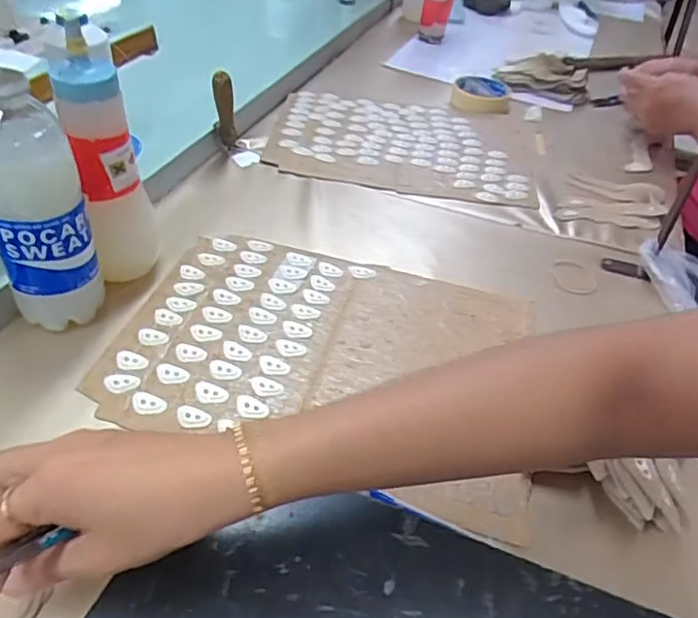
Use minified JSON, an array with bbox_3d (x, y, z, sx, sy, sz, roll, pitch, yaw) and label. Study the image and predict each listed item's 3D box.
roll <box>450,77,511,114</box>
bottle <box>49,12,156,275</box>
[{"bbox_3d":[0.194,-0.312,0.881,0.085,0.026,0.097,12,42,5],"label":"roll"},{"bbox_3d":[-0.185,-0.107,0.468,0.056,0.192,0.045,-10,45,-18],"label":"bottle"}]

